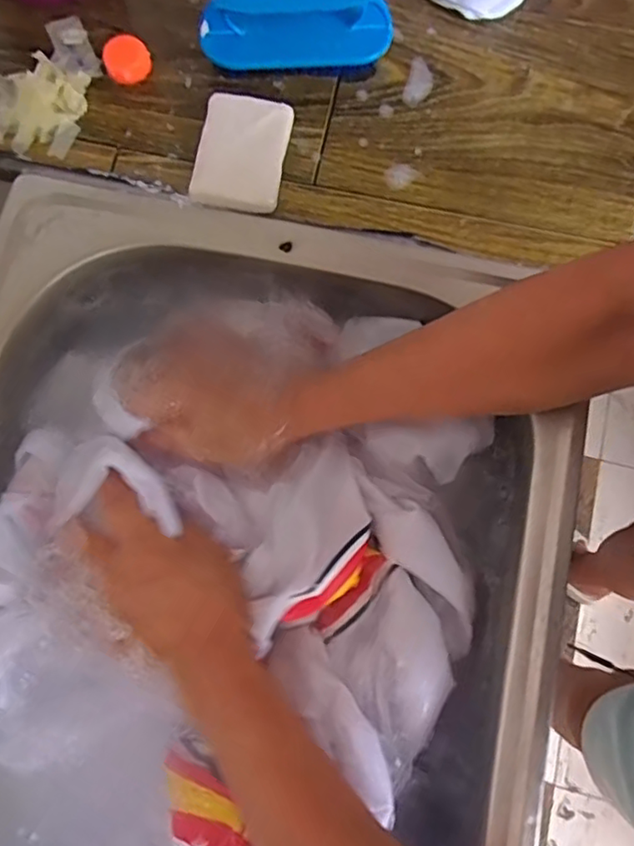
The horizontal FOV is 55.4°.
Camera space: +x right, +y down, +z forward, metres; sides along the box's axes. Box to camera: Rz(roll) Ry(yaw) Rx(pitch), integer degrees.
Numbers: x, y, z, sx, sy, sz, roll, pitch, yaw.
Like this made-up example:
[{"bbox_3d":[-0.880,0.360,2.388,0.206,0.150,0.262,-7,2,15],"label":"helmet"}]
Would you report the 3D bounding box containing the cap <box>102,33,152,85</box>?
[{"bbox_3d":[-0.136,-0.261,0.433,0.032,0.016,0.030,0,76,0],"label":"cap"}]

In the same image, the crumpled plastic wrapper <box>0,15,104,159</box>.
[{"bbox_3d":[-0.200,-0.247,0.428,0.079,0.018,0.112,13,76,3],"label":"crumpled plastic wrapper"}]

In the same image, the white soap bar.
[{"bbox_3d":[-0.051,-0.183,0.413,0.058,0.016,0.079,9,76,3],"label":"white soap bar"}]

